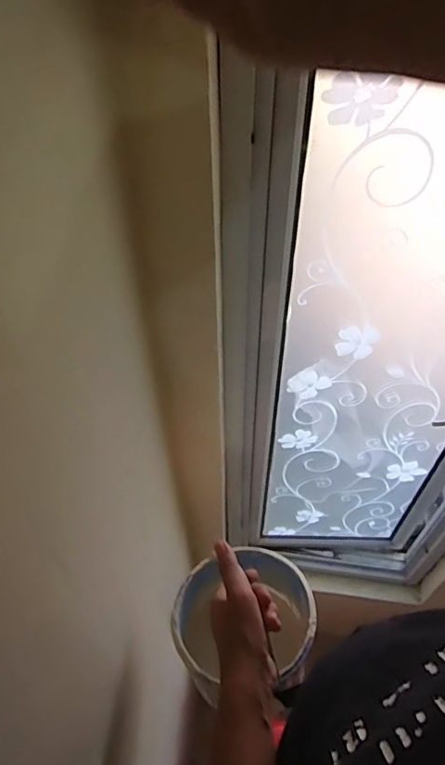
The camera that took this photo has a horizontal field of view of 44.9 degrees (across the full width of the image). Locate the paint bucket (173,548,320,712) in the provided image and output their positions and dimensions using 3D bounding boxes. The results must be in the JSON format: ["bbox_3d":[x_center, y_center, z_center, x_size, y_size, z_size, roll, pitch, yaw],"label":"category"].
[{"bbox_3d":[0.030,0.347,0.772,0.184,0.170,0.161,2,53,2],"label":"paint bucket"}]

